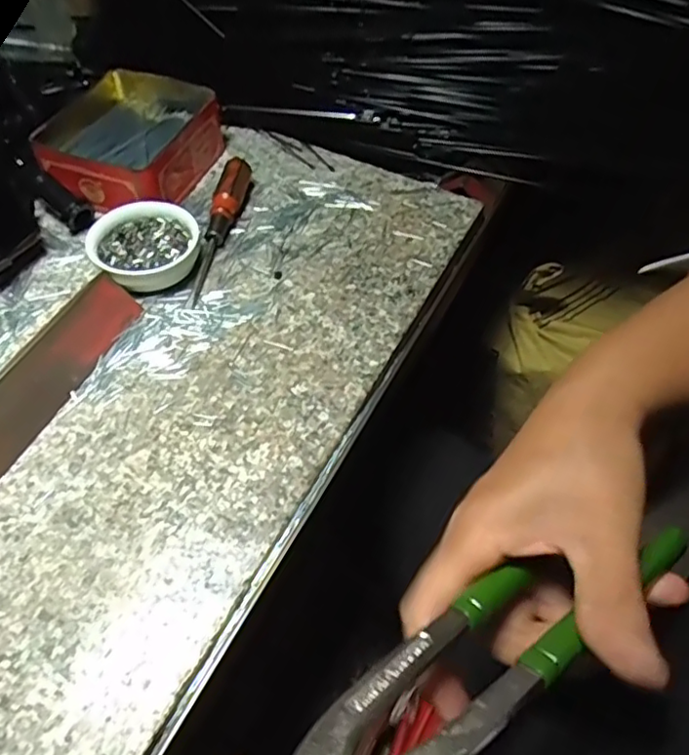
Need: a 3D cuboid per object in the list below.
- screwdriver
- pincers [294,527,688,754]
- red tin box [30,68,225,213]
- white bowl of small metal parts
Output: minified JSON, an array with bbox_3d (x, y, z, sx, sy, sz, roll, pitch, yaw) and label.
[{"bbox_3d":[-0.094,-0.107,0.434,0.018,0.025,0.136,10,53,5],"label":"screwdriver"},{"bbox_3d":[0.045,0.088,0.194,0.187,0.020,0.036,-19,55,-32],"label":"pincers"},{"bbox_3d":[-0.166,-0.185,0.472,0.109,0.038,0.128,17,54,10],"label":"red tin box"},{"bbox_3d":[-0.136,-0.090,0.417,0.070,0.029,0.063,-23,58,-19],"label":"white bowl of small metal parts"}]

